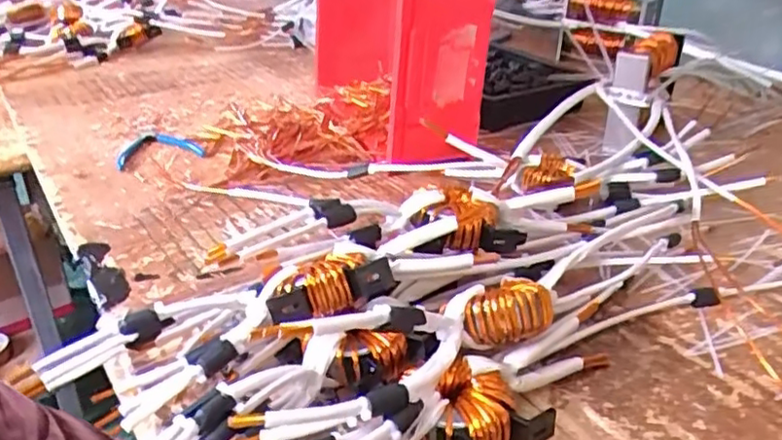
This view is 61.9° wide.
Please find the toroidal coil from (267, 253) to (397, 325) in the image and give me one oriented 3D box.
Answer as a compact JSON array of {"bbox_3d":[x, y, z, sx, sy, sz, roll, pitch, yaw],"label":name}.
[{"bbox_3d":[-0.055,0.053,0.529,0.095,0.040,0.068,-16,33,-26],"label":"toroidal coil"}]

